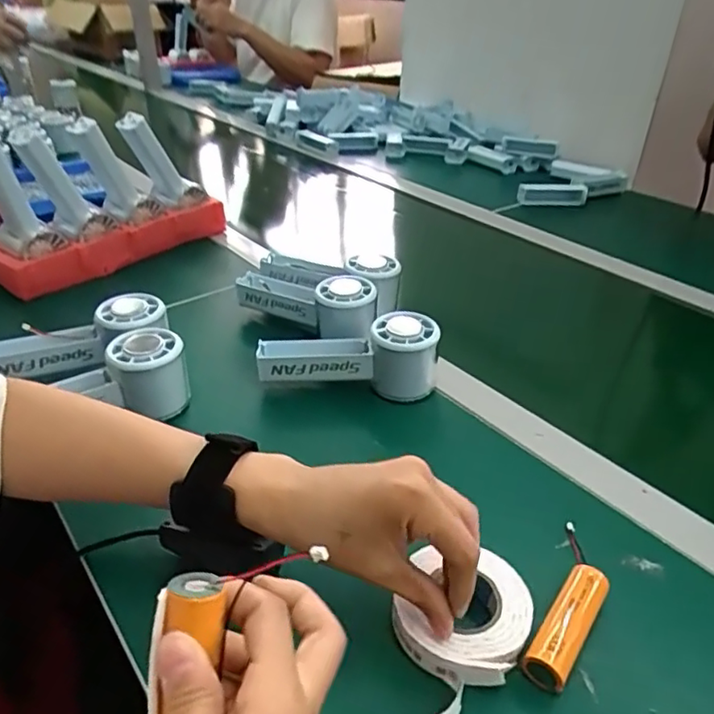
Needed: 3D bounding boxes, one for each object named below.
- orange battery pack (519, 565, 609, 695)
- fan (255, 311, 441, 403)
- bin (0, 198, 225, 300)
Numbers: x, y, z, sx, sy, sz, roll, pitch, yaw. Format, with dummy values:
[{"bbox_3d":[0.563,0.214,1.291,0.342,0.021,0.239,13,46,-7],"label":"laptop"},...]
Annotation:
[{"bbox_3d":[0.114,0.146,0.321,0.022,0.025,0.069,24,39,30],"label":"orange battery pack"},{"bbox_3d":[-0.007,-0.001,0.507,0.149,0.064,0.045,5,33,6],"label":"fan"},{"bbox_3d":[-0.289,-0.143,0.719,0.079,0.043,0.274,24,39,29],"label":"bin"}]

